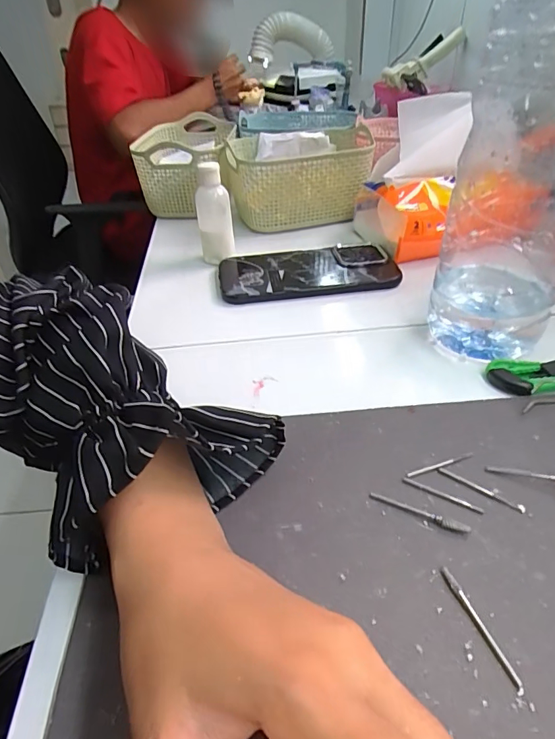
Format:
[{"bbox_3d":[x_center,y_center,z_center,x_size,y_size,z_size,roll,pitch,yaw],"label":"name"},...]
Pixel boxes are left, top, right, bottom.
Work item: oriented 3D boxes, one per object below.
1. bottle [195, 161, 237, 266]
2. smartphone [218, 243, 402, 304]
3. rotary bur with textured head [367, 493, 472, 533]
[{"bbox_3d":[-0.064,-0.154,0.460,0.033,0.098,0.027,-8,38,-7],"label":"bottle"},{"bbox_3d":[0.029,-0.096,0.452,0.168,0.017,0.080,-7,38,-5],"label":"smartphone"},{"bbox_3d":[0.073,0.074,0.238,0.050,0.004,0.004,17,42,24],"label":"rotary bur with textured head"}]

